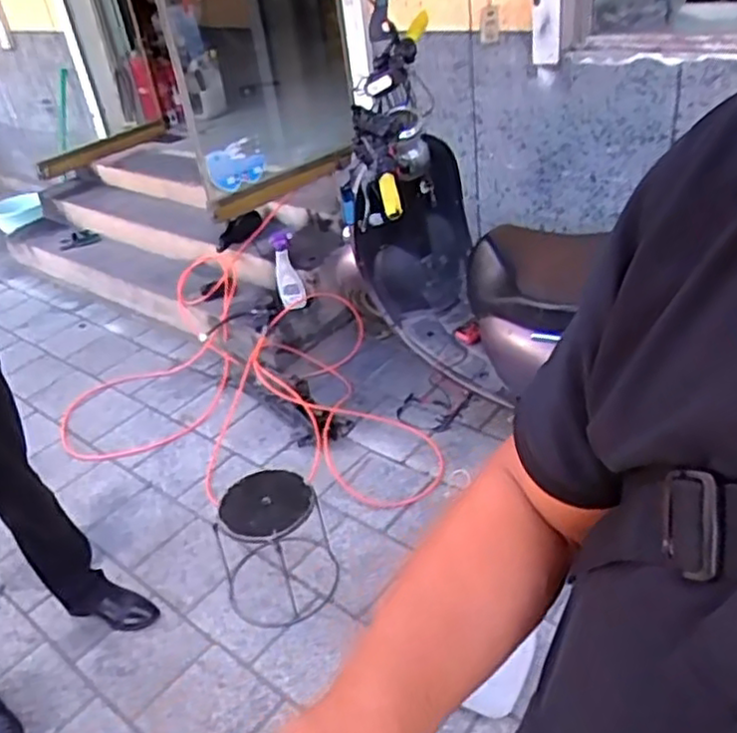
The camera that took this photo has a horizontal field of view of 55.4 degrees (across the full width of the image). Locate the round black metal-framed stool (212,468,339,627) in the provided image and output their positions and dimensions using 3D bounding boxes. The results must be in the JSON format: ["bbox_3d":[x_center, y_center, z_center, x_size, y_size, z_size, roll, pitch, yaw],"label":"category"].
[{"bbox_3d":[-0.245,0.433,1.790,0.292,0.308,0.306,-5,35,4],"label":"round black metal-framed stool"}]

